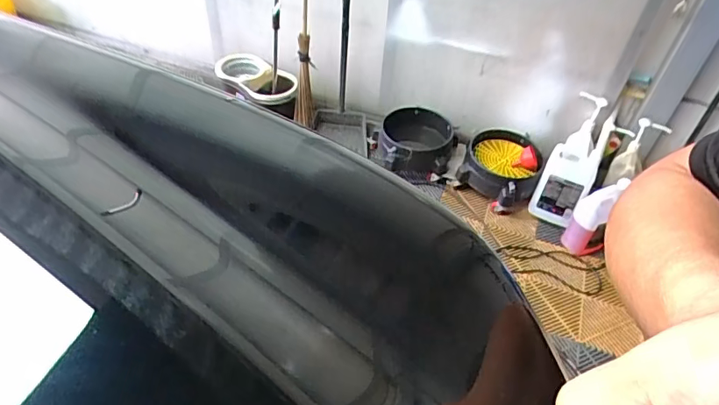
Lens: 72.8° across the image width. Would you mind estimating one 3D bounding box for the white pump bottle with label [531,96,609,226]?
[{"bbox_3d":[0.736,-0.140,1.696,0.150,0.458,0.082,20,20,16],"label":"white pump bottle with label"}]

